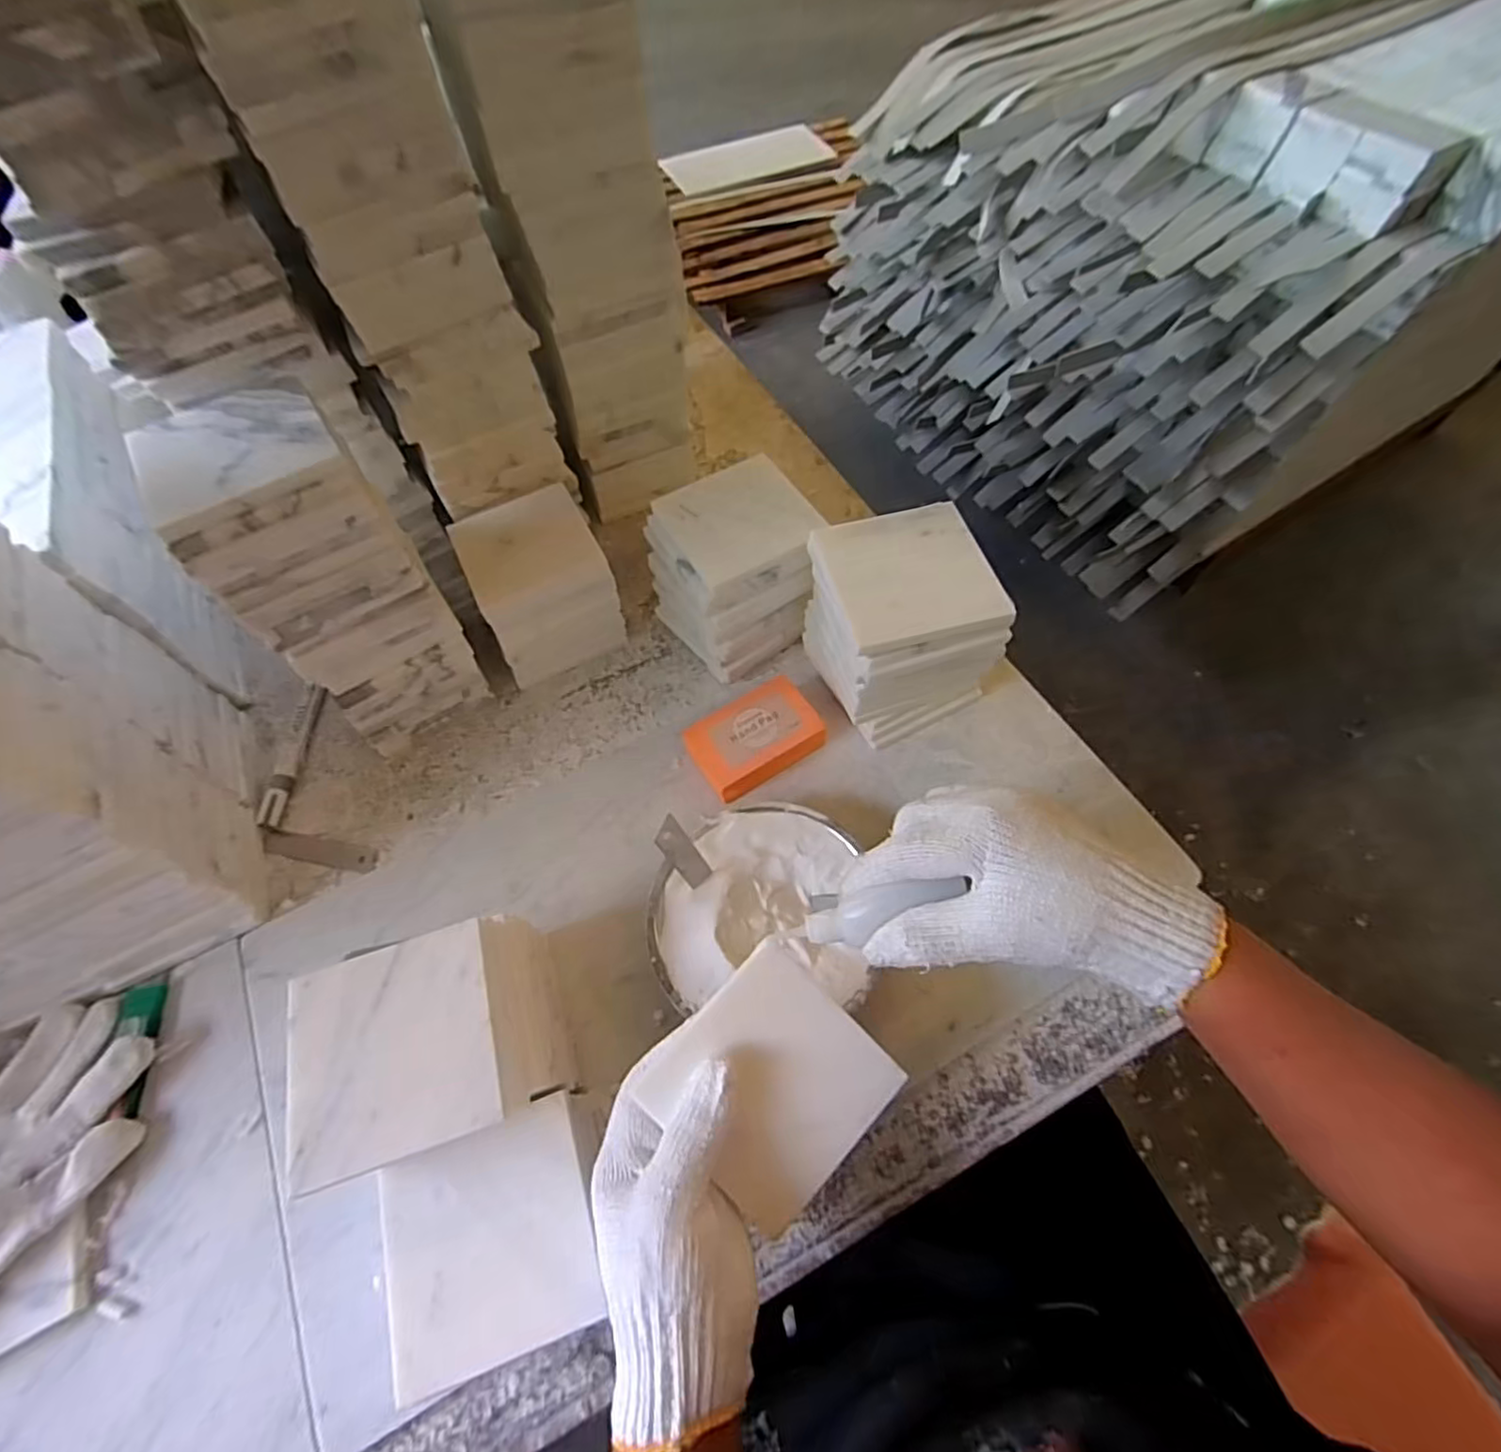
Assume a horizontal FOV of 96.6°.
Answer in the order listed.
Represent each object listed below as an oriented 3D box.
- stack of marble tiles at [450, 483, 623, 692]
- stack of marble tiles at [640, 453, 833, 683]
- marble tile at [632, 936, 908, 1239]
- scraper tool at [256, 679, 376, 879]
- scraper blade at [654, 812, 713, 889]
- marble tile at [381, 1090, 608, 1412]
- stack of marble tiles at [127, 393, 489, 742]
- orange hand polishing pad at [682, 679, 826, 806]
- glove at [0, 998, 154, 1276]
[{"bbox_3d":[-0.174,-0.119,0.560,0.104,0.106,0.101,-23,62,-12],"label":"stack of marble tiles"},{"bbox_3d":[-0.013,-0.123,0.537,0.112,0.112,0.109,-24,62,-12],"label":"stack of marble tiles"},{"bbox_3d":[0.012,0.177,0.335,0.096,0.013,0.099,-42,88,-17],"label":"marble tile"},{"bbox_3d":[-0.355,0.054,0.534,0.074,0.019,0.177,-27,63,-14],"label":"scraper tool"},{"bbox_3d":[-0.041,0.079,0.413,0.005,0.069,0.019,15,61,31],"label":"scraper blade"},{"bbox_3d":[-0.130,0.255,0.331,0.098,0.016,0.096,-18,61,-9],"label":"marble tile"},{"bbox_3d":[-0.290,-0.105,0.473,0.105,0.219,0.111,-29,64,-15],"label":"stack of marble tiles"},{"bbox_3d":[0.004,0.010,0.511,0.091,0.033,0.063,-28,63,-14],"label":"orange hand polishing pad"},{"bbox_3d":[-0.439,0.263,0.395,0.109,0.030,0.174,12,61,8],"label":"glove"}]

